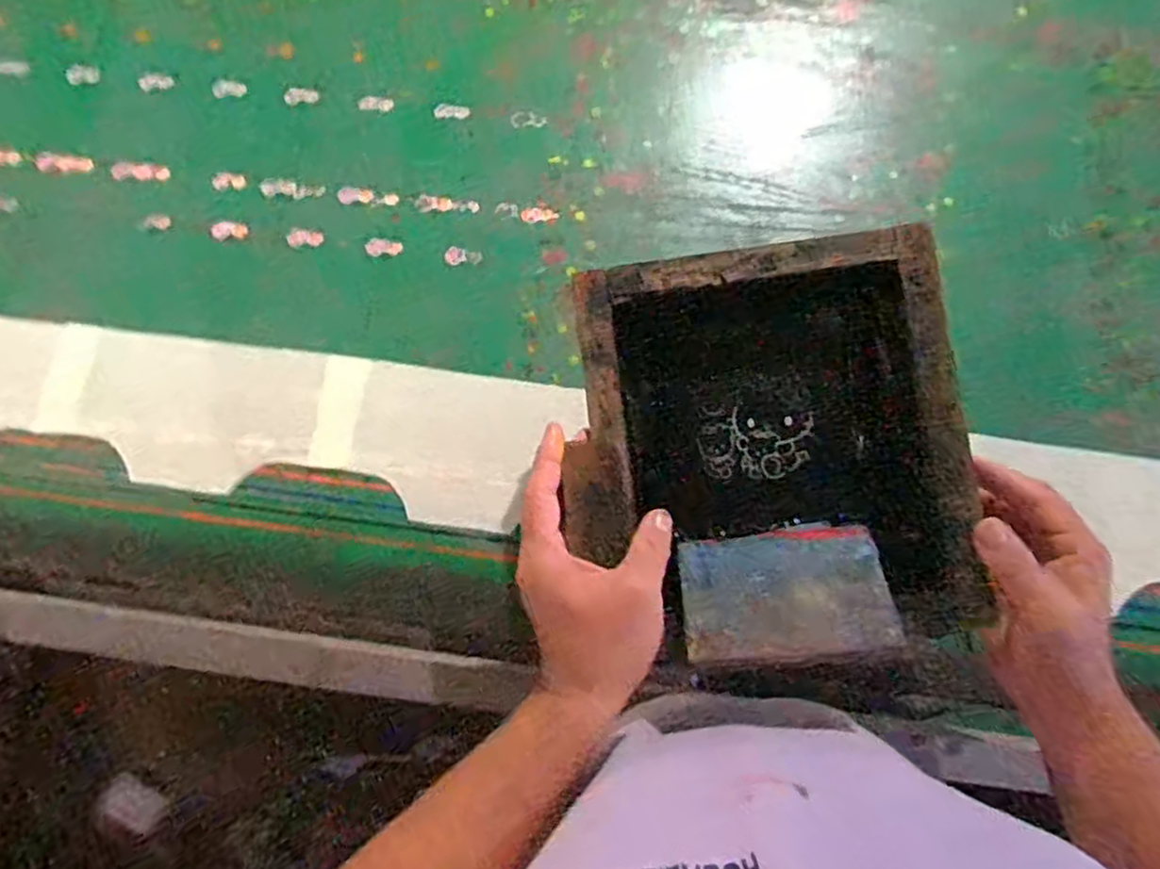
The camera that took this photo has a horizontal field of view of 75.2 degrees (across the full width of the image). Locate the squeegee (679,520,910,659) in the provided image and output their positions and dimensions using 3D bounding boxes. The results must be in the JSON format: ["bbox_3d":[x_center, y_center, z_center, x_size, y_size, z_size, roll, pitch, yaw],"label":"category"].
[{"bbox_3d":[0.127,0.097,0.474,0.123,0.006,0.101,-8,38,10],"label":"squeegee"}]

